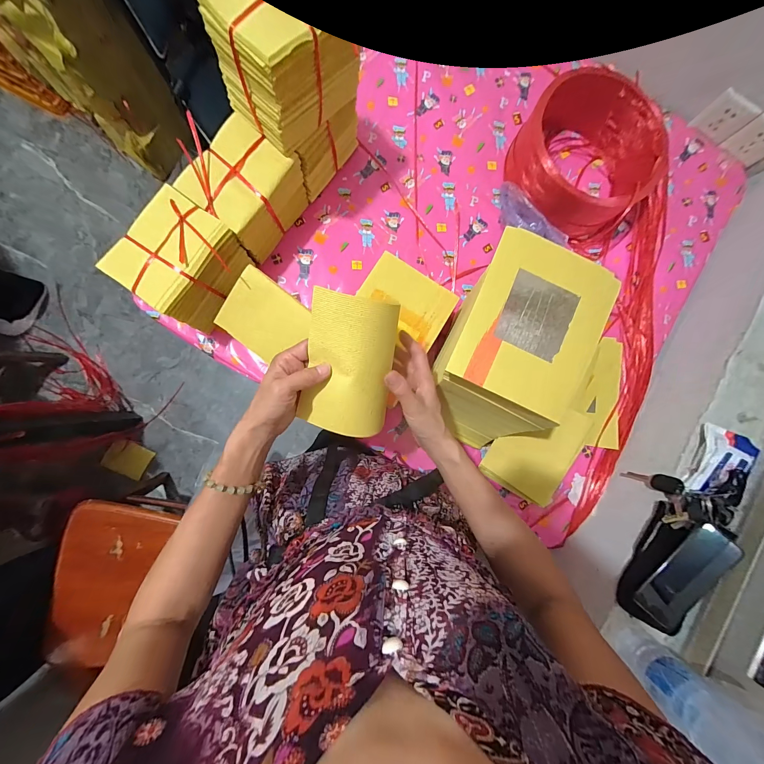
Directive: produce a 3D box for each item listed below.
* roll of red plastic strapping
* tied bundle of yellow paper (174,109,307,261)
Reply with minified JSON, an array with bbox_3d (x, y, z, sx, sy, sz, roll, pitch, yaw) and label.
[{"bbox_3d":[0.407,-0.458,0.659,0.259,0.125,0.268,0,87,-5],"label":"roll of red plastic strapping"},{"bbox_3d":[-0.232,-0.327,0.569,0.112,0.152,0.161,35,85,-3],"label":"tied bundle of yellow paper"}]

